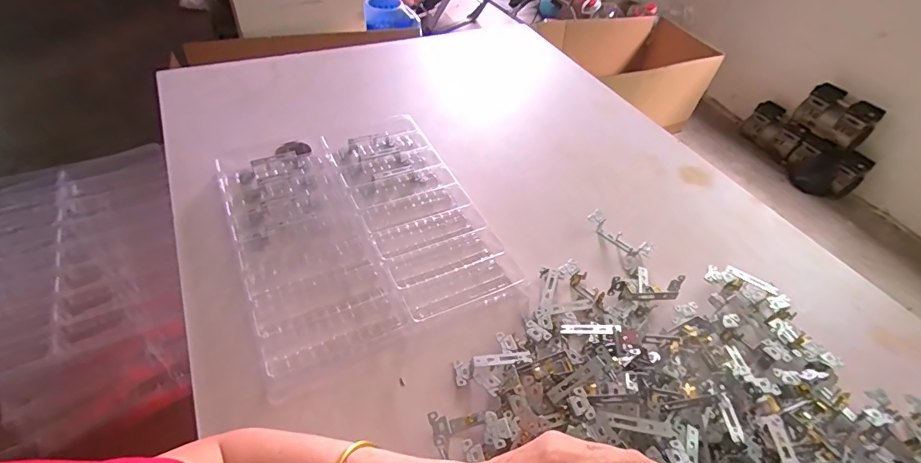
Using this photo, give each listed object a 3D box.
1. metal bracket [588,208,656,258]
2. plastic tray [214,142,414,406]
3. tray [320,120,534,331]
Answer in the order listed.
[{"bbox_3d":[0.245,0.004,0.689,0.032,0.027,0.101,-31,54,-32],"label":"metal bracket"},{"bbox_3d":[-0.220,0.011,0.624,0.165,0.033,0.407,-17,48,-22],"label":"plastic tray"},{"bbox_3d":[-0.072,-0.041,0.691,0.167,0.033,0.403,-18,49,-22],"label":"tray"}]

